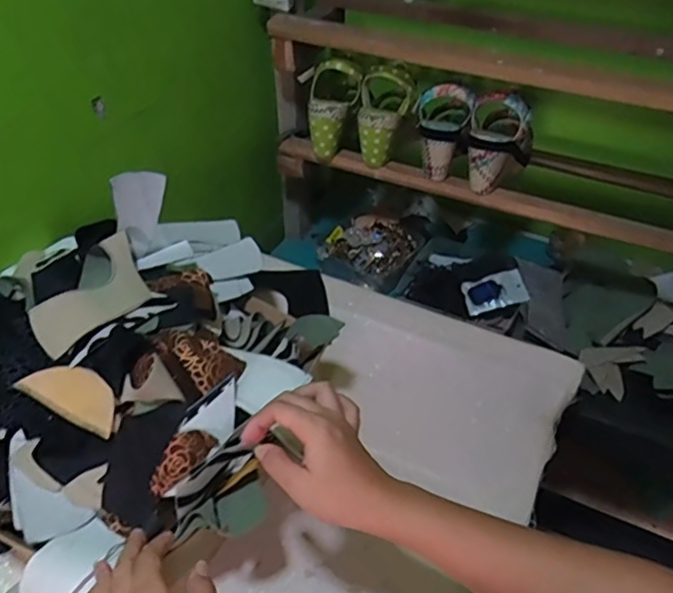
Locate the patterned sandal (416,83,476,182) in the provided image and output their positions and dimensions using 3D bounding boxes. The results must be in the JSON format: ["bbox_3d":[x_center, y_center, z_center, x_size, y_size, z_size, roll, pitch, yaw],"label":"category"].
[{"bbox_3d":[0.155,-0.241,0.864,0.079,0.128,0.066,8,42,7],"label":"patterned sandal"}]

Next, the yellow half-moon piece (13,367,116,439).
[{"bbox_3d":[-0.235,0.089,0.537,0.103,0.012,0.044,21,45,20],"label":"yellow half-moon piece"}]

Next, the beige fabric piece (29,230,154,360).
[{"bbox_3d":[-0.244,-0.006,0.586,0.082,0.018,0.127,44,57,13],"label":"beige fabric piece"}]

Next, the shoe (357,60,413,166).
[{"bbox_3d":[0.063,-0.273,0.886,0.078,0.149,0.061,19,15,14],"label":"shoe"}]

